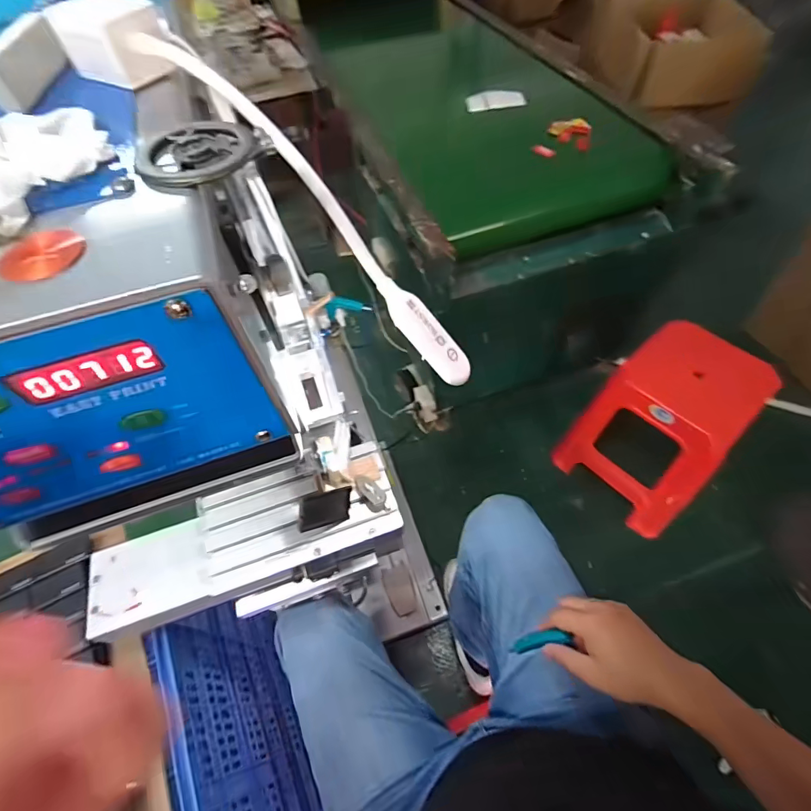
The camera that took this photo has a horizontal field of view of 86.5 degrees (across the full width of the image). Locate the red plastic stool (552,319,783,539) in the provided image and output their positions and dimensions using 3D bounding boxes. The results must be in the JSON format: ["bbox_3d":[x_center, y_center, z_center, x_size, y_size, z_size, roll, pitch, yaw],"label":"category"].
[{"bbox_3d":[0.675,0.062,1.178,0.345,0.458,0.315,37,67,25],"label":"red plastic stool"}]

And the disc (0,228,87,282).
[{"bbox_3d":[-0.144,-0.060,0.171,0.024,0.006,0.030,37,67,25],"label":"disc"}]

